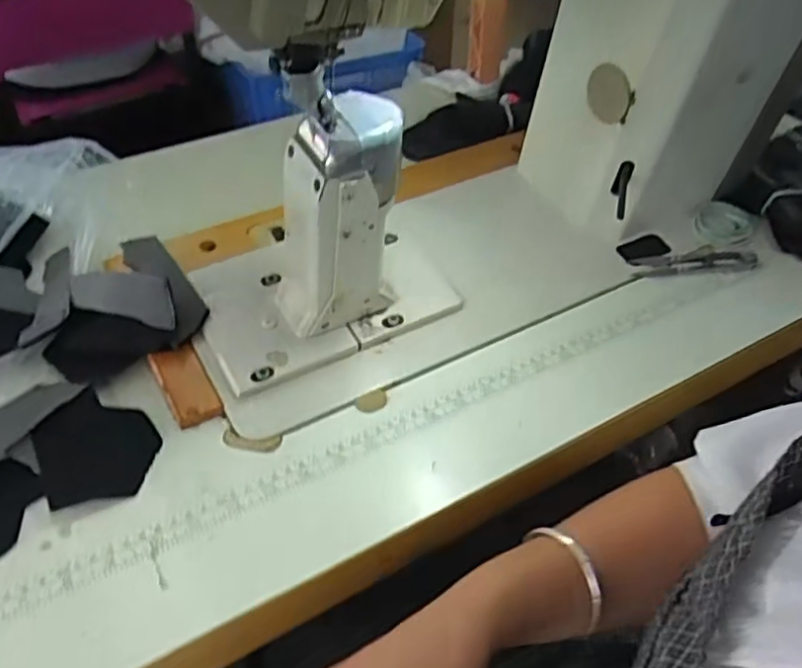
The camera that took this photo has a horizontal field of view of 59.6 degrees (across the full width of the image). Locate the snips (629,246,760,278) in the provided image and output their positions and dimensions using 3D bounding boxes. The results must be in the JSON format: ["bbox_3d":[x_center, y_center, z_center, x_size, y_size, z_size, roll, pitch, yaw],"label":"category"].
[{"bbox_3d":[0.270,-0.067,0.646,0.116,0.005,0.035,-5,44,-5],"label":"snips"}]

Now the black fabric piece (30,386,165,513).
[{"bbox_3d":[-0.212,0.076,0.485,0.074,0.008,0.092,-25,49,-24],"label":"black fabric piece"}]

